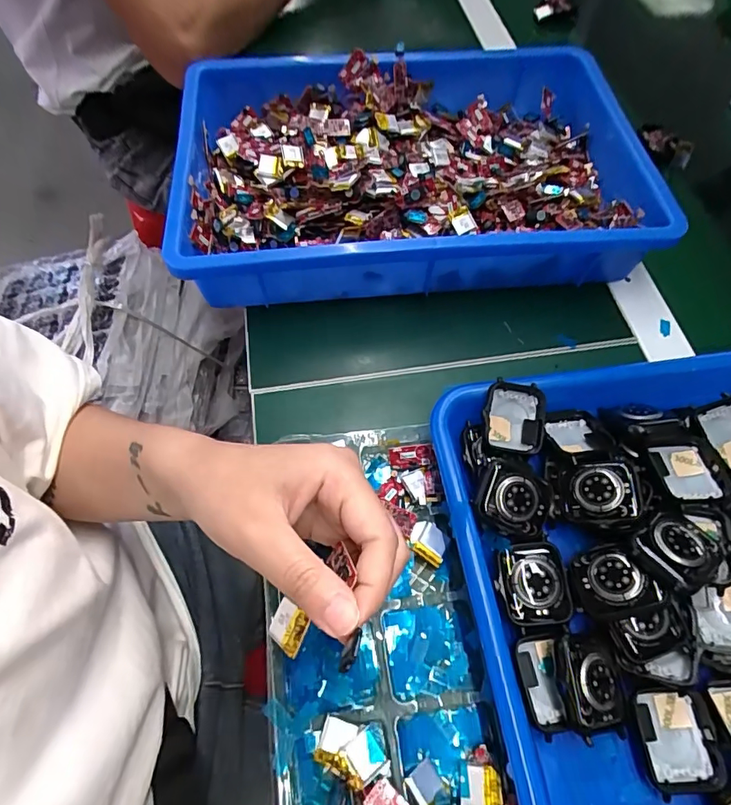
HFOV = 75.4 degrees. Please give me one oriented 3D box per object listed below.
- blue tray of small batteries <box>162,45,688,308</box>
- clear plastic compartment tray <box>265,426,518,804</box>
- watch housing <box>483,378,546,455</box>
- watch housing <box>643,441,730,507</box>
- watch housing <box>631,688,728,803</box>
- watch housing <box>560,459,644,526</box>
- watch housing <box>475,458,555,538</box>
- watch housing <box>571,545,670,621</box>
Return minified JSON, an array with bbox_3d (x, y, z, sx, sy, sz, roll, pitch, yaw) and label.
[{"bbox_3d":[0.035,-0.205,0.399,0.357,0.064,0.272,-3,62,-4],"label":"blue tray of small batteries"},{"bbox_3d":[0.006,0.133,0.248,0.109,0.028,0.254,-6,62,-6],"label":"clear plastic compartment tray"},{"bbox_3d":[0.090,0.009,0.286,0.038,0.011,0.041,13,87,-7],"label":"watch housing"},{"bbox_3d":[0.180,0.040,0.266,0.033,0.011,0.039,3,62,-1],"label":"watch housing"},{"bbox_3d":[0.150,0.162,0.227,0.034,0.010,0.041,-3,62,-4],"label":"watch housing"},{"bbox_3d":[0.128,0.049,0.261,0.039,0.008,0.039,-8,60,28],"label":"watch housing"},{"bbox_3d":[0.083,0.054,0.264,0.042,0.012,0.034,24,85,-1],"label":"watch housing"},{"bbox_3d":[0.127,0.090,0.241,0.038,0.010,0.033,-22,49,16],"label":"watch housing"}]

